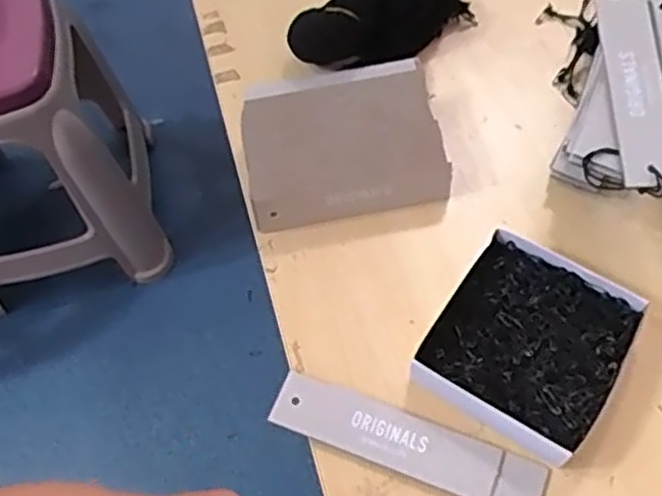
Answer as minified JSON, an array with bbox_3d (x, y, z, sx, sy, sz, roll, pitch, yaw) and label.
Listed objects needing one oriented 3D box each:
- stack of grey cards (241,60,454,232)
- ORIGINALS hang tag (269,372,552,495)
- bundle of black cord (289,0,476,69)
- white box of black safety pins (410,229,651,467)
[{"bbox_3d":[0.007,-0.067,0.475,0.127,0.035,0.105,-10,60,-2],"label":"stack of grey cards"},{"bbox_3d":[0.042,0.108,0.391,0.151,0.004,0.033,19,63,13],"label":"ORIGINALS hang tag"},{"bbox_3d":[0.045,-0.179,0.536,0.148,0.043,0.062,-35,64,-15],"label":"bundle of black cord"},{"bbox_3d":[0.112,0.054,0.405,0.094,0.025,0.110,30,66,19],"label":"white box of black safety pins"}]

